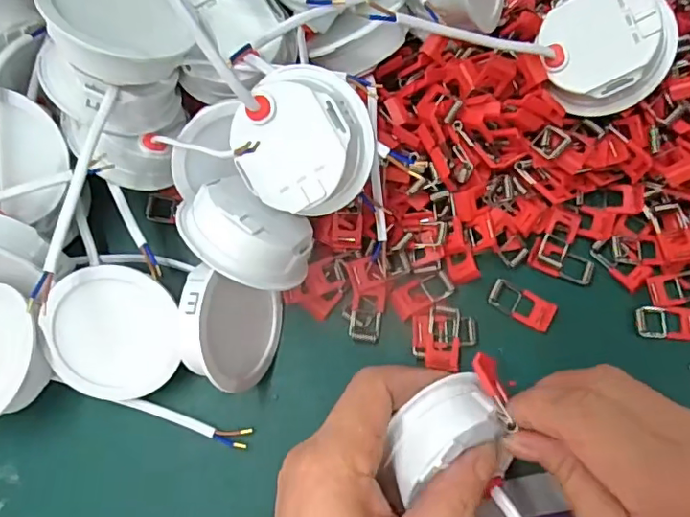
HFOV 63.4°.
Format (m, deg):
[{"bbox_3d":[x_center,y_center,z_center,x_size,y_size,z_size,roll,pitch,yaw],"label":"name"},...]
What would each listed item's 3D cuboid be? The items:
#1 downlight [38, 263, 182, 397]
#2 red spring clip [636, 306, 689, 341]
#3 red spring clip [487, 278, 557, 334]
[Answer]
[{"bbox_3d":[-0.123,0.038,0.295,0.061,0.018,0.070,6,103,-4],"label":"downlight"},{"bbox_3d":[0.184,0.036,0.314,0.037,0.004,0.018,1,73,2],"label":"red spring clip"},{"bbox_3d":[0.101,0.026,0.320,0.037,0.004,0.018,28,76,9],"label":"red spring clip"}]

